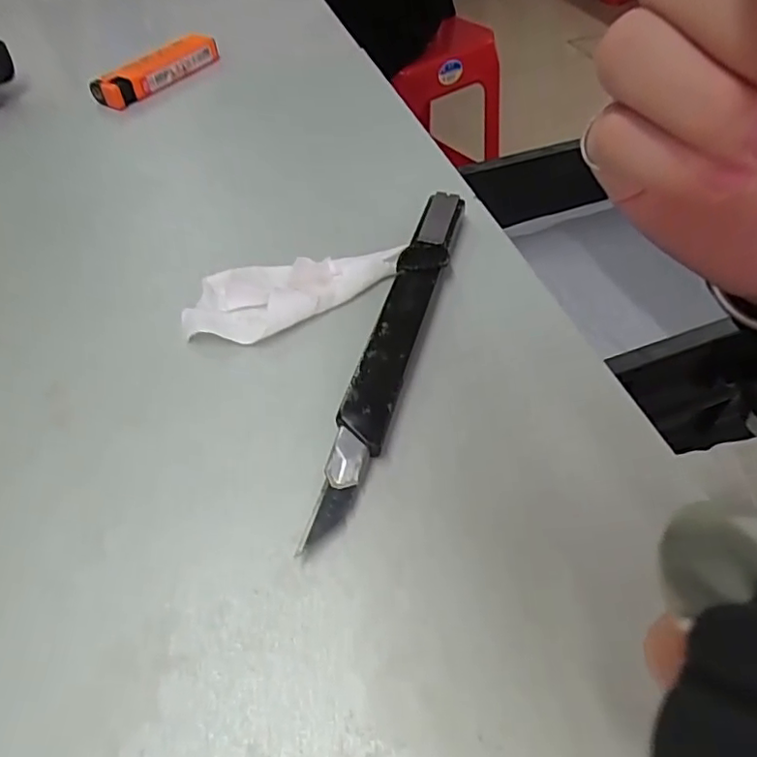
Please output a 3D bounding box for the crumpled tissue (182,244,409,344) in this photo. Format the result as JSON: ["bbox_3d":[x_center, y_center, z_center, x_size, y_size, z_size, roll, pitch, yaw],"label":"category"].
[{"bbox_3d":[-0.030,-0.031,0.205,0.077,0.010,0.031,-8,49,-5],"label":"crumpled tissue"}]

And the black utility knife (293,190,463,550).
[{"bbox_3d":[0.006,-0.015,0.189,0.015,0.013,0.147,12,50,12],"label":"black utility knife"}]

